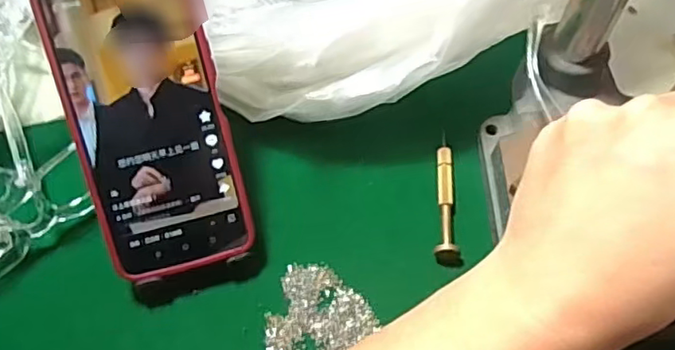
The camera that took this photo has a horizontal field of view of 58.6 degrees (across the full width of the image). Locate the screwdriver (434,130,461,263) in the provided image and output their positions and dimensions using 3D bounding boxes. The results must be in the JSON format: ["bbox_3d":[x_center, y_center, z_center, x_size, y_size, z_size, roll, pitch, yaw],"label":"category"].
[{"bbox_3d":[0.069,0.012,0.375,0.014,0.009,0.088,5,63,4],"label":"screwdriver"}]

